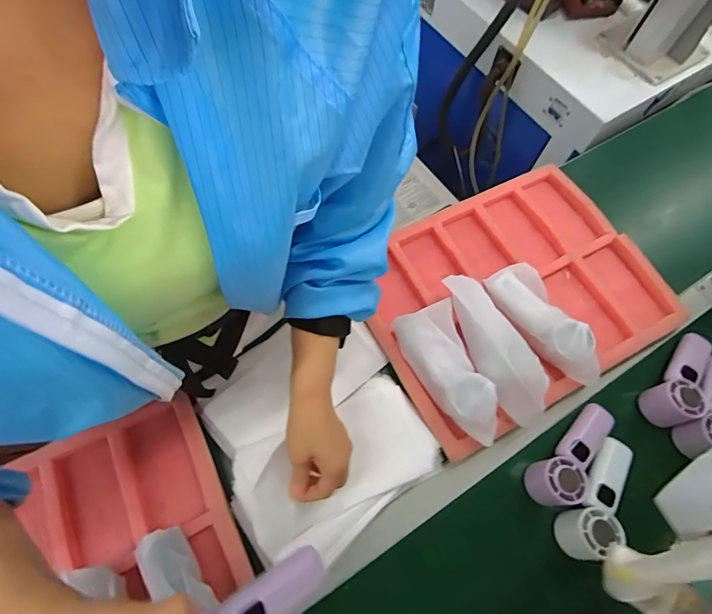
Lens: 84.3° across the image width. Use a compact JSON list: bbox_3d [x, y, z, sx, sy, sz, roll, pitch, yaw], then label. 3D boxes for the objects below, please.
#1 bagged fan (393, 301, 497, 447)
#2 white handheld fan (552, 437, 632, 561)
[{"bbox_3d":[0.125,0.086,0.527,0.084,0.054,0.192,-20,70,-11],"label":"bagged fan"},{"bbox_3d":[0.307,0.235,0.491,0.048,0.070,0.157,37,71,11],"label":"white handheld fan"}]

